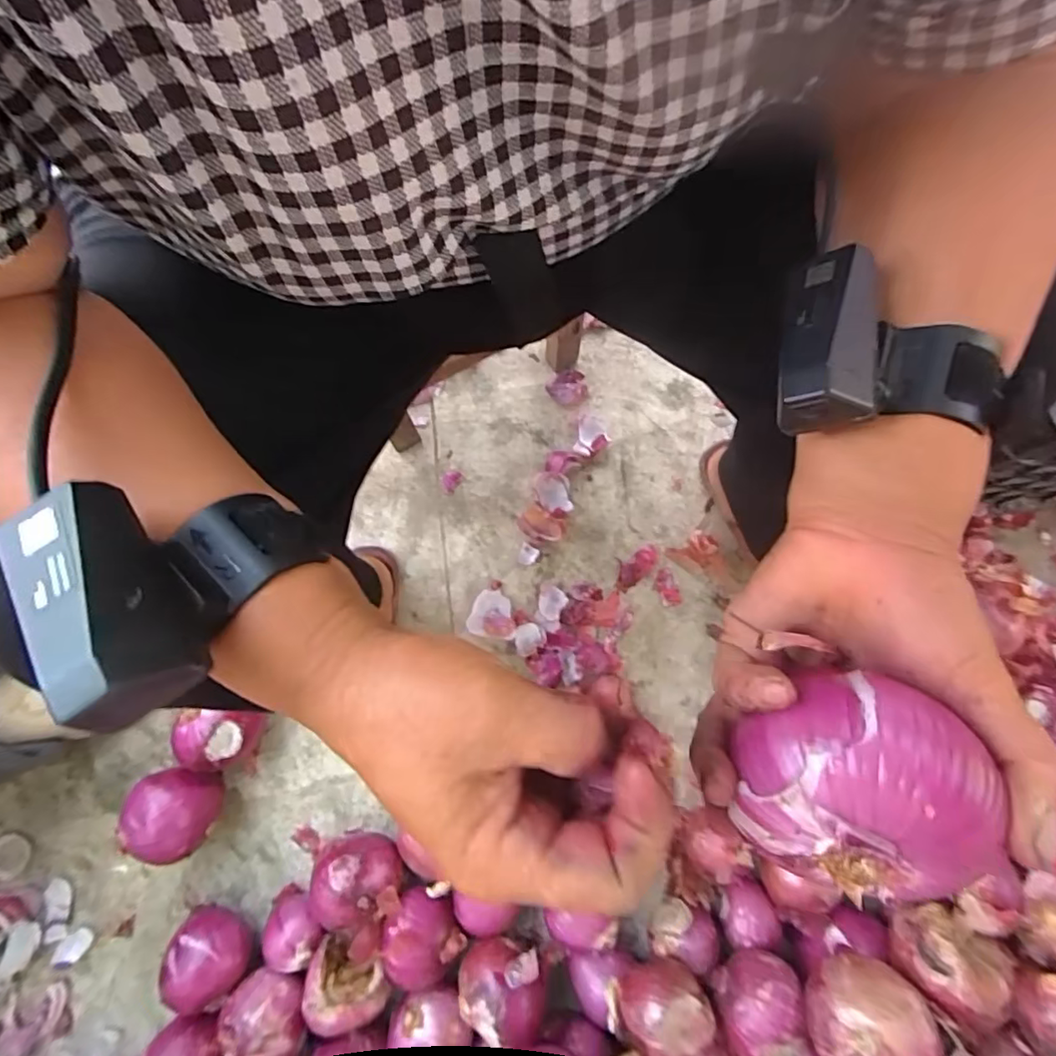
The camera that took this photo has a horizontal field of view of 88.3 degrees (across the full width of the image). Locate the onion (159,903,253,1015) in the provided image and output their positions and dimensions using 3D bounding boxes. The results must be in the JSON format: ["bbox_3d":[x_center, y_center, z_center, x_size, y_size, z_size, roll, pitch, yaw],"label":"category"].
[{"bbox_3d":[-0.329,0.448,0.569,0.076,0.061,0.086,15,72,2],"label":"onion"}]

